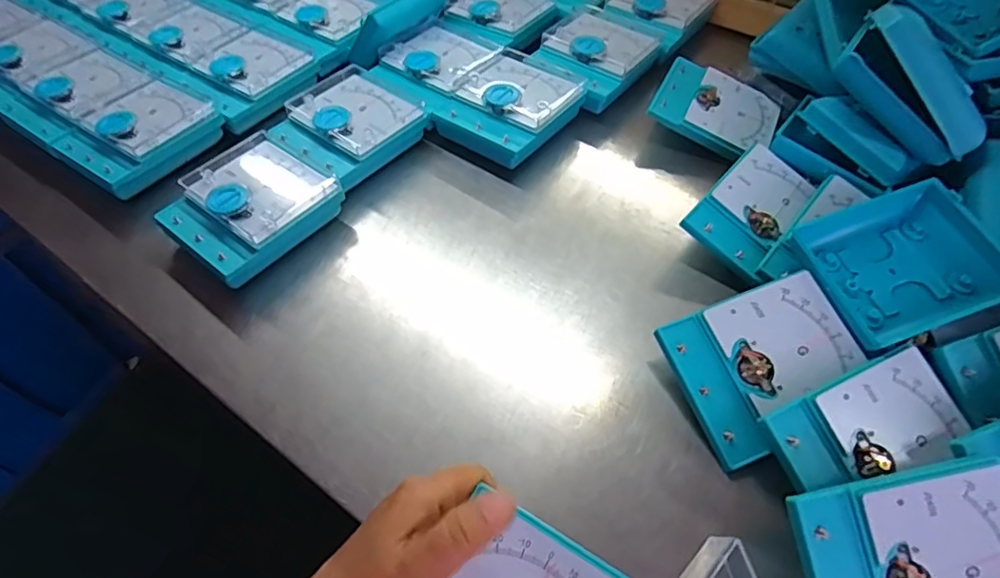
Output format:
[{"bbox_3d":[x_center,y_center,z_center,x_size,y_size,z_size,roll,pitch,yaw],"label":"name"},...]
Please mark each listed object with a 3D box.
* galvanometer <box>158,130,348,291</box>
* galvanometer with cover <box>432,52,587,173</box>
[{"bbox_3d":[-0.202,-0.067,0.457,0.106,0.047,0.120,34,61,23],"label":"galvanometer"},{"bbox_3d":[0.012,-0.172,0.530,0.101,0.049,0.129,31,59,21],"label":"galvanometer with cover"}]

